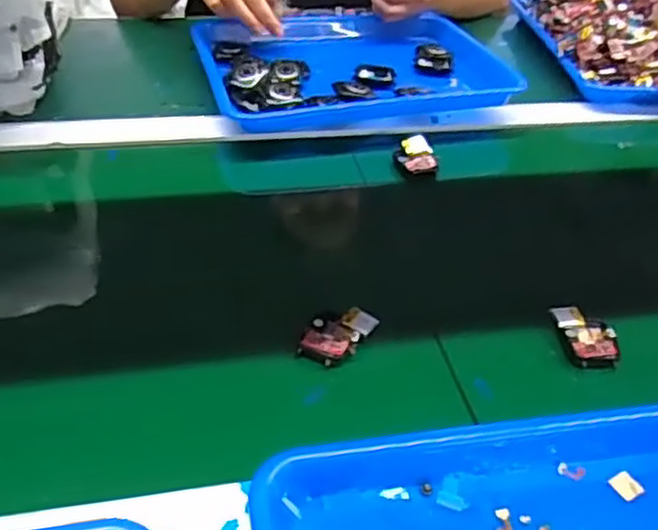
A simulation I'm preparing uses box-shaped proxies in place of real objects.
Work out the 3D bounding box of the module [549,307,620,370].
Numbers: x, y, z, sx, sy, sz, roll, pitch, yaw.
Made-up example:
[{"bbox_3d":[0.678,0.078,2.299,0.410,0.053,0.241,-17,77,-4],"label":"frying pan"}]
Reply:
[{"bbox_3d":[0.191,0.053,0.529,0.039,0.014,0.053,-4,42,-11],"label":"module"}]

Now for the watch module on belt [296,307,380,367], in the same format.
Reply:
[{"bbox_3d":[0.007,0.050,0.509,0.052,0.014,0.045,8,41,3],"label":"watch module on belt"}]

